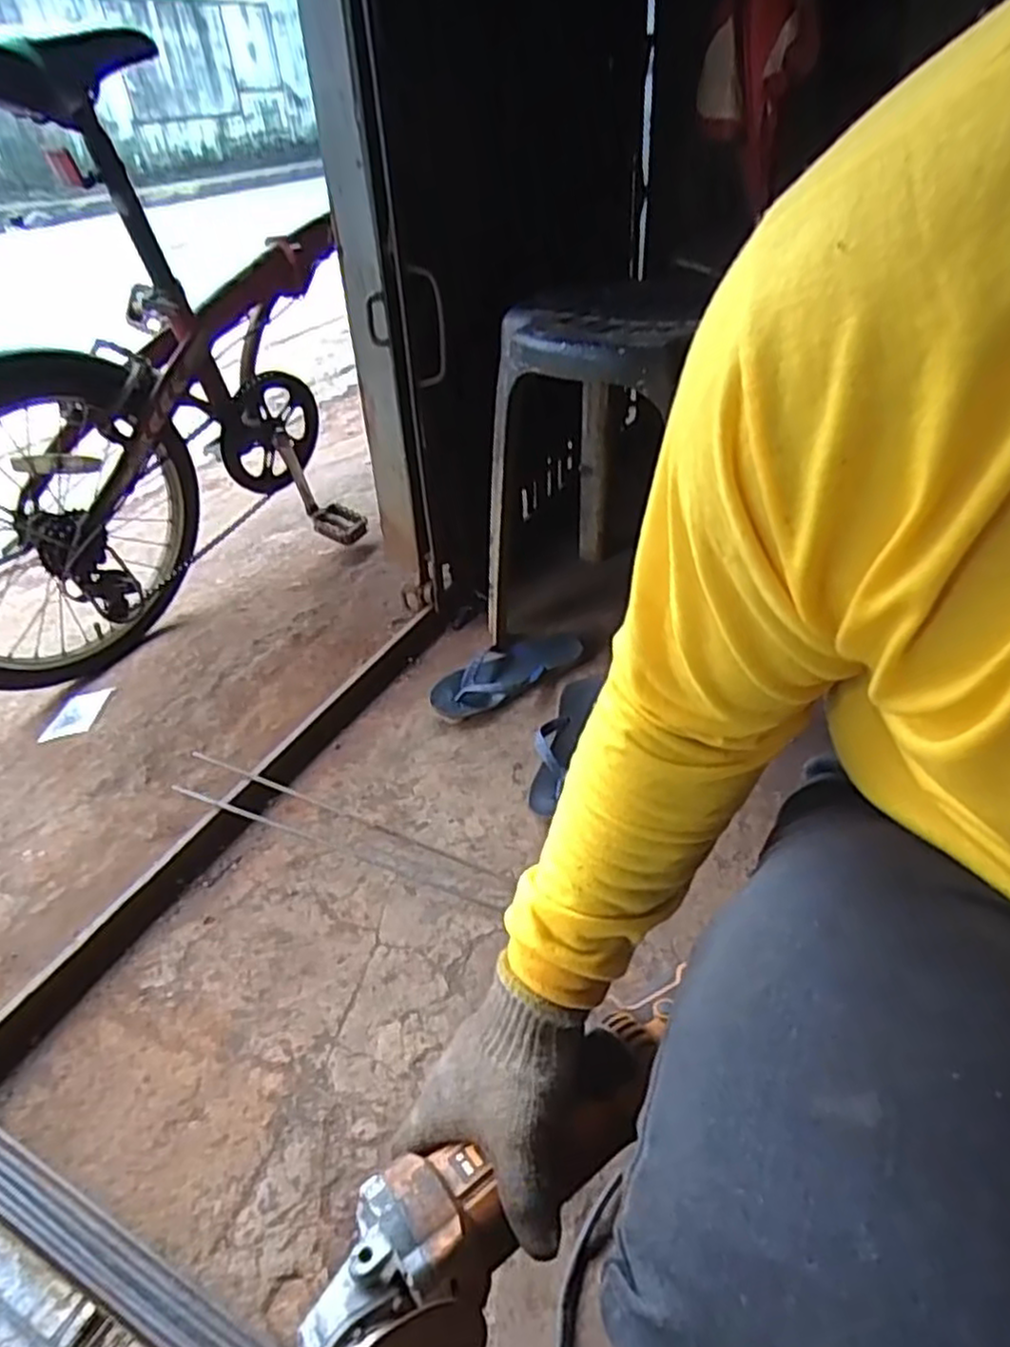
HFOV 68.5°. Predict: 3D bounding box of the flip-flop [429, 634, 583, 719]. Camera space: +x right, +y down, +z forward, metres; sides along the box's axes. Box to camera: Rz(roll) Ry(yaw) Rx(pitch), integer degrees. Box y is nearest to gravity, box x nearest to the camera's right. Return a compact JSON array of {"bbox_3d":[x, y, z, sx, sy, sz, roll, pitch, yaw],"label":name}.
[{"bbox_3d":[0.001,-0.005,1.019,0.232,0.032,0.092,-32,46,-31],"label":"flip-flop"}]

